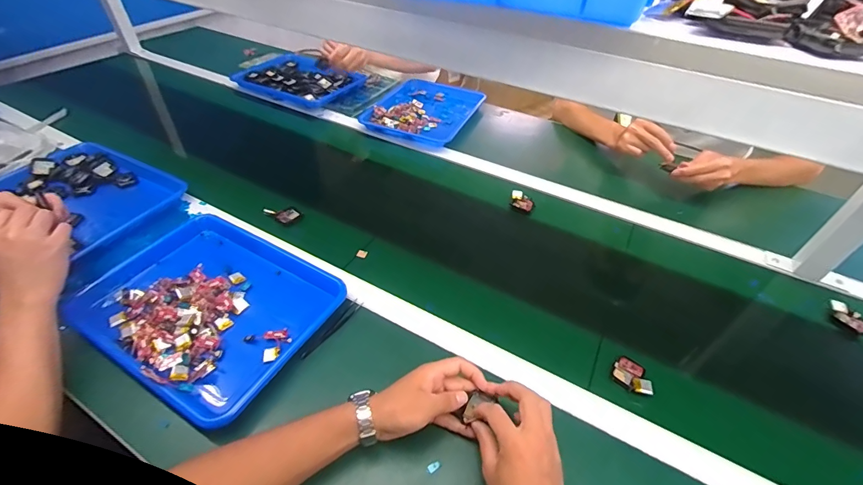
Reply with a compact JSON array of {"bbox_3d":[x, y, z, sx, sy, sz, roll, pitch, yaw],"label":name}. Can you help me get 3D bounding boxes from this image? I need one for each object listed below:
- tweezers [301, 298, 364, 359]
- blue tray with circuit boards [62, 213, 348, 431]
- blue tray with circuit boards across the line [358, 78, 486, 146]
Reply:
[{"bbox_3d":[-0.142,0.126,0.576,0.014,0.014,0.116,25,48,21],"label":"tweezers"},{"bbox_3d":[-0.315,0.085,0.570,0.323,0.036,0.250,23,47,19],"label":"blue tray with circuit boards"},{"bbox_3d":[-0.017,-0.367,1.085,0.258,0.036,0.343,18,46,15],"label":"blue tray with circuit boards across the line"}]

